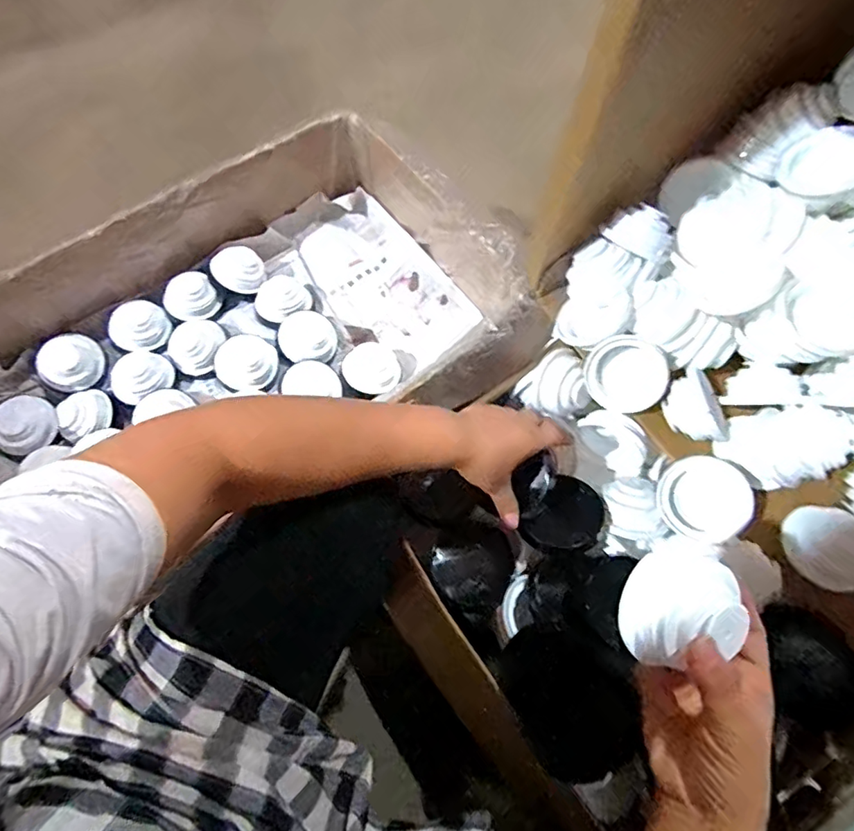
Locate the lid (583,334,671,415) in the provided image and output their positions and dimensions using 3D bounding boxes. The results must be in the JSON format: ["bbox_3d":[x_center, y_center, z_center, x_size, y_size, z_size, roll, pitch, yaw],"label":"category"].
[{"bbox_3d":[0.219,-0.045,0.591,0.084,0.025,0.082,3,99,17],"label":"lid"}]

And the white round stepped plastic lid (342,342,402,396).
[{"bbox_3d":[-0.081,-0.066,0.805,0.080,0.032,0.076,0,67,1],"label":"white round stepped plastic lid"}]

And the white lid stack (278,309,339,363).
[{"bbox_3d":[-0.177,-0.111,0.809,0.082,0.051,0.081,-15,67,-6],"label":"white lid stack"}]

